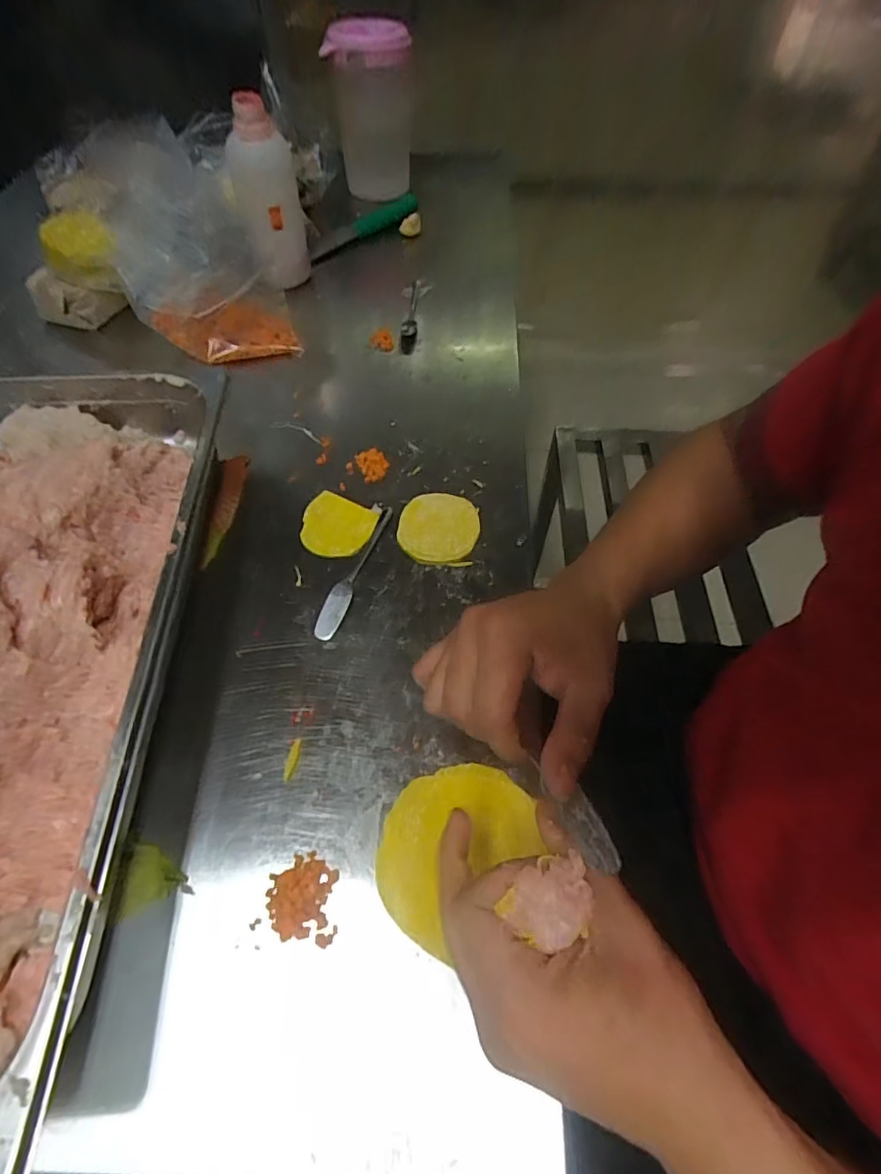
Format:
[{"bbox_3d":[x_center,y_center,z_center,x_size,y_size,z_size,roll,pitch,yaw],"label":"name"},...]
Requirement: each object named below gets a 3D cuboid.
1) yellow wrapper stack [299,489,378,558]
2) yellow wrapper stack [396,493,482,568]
[{"bbox_3d":[-0.094,-0.055,0.473,0.062,0.008,0.059,22,58,11],"label":"yellow wrapper stack"},{"bbox_3d":[-0.001,-0.053,0.477,0.070,0.006,0.077,4,57,0],"label":"yellow wrapper stack"}]

